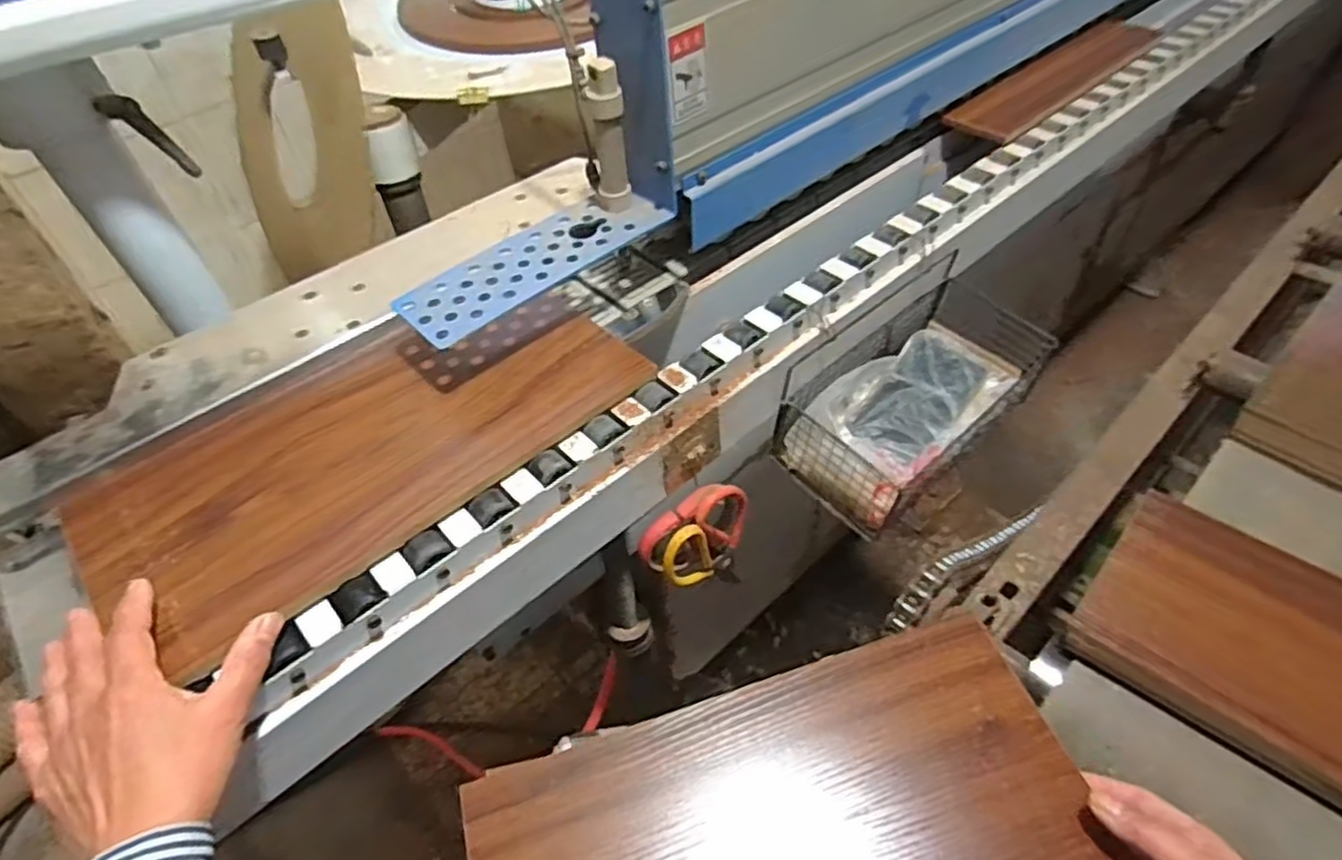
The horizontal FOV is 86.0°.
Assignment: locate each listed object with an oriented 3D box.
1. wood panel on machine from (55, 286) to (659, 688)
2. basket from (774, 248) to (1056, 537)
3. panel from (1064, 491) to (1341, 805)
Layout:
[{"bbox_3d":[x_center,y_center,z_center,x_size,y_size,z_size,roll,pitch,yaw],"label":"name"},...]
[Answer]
[{"bbox_3d":[-0.213,0.001,0.523,0.367,0.024,0.189,-37,56,-26],"label":"wood panel on machine"},{"bbox_3d":[0.243,-0.037,0.703,0.273,0.106,0.129,-35,55,-25],"label":"basket"},{"bbox_3d":[0.550,0.205,0.567,0.391,0.022,0.207,32,57,27],"label":"panel"}]

